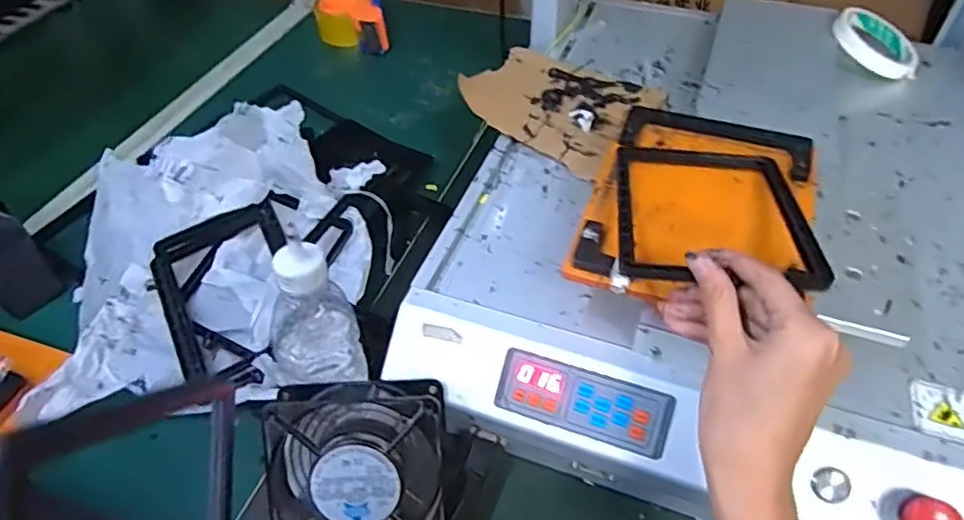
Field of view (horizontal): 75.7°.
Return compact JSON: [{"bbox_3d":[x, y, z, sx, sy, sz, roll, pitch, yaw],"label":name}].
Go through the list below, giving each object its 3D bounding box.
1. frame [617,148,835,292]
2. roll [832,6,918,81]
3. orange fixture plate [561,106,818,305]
[{"bbox_3d":[0.152,-0.037,0.420,0.118,0.012,0.170,6,36,7],"label":"frame"},{"bbox_3d":[0.415,-0.228,0.658,0.090,0.015,0.090,22,62,-2],"label":"roll"},{"bbox_3d":[0.161,-0.045,0.456,0.148,0.013,0.207,17,51,17],"label":"orange fixture plate"}]

